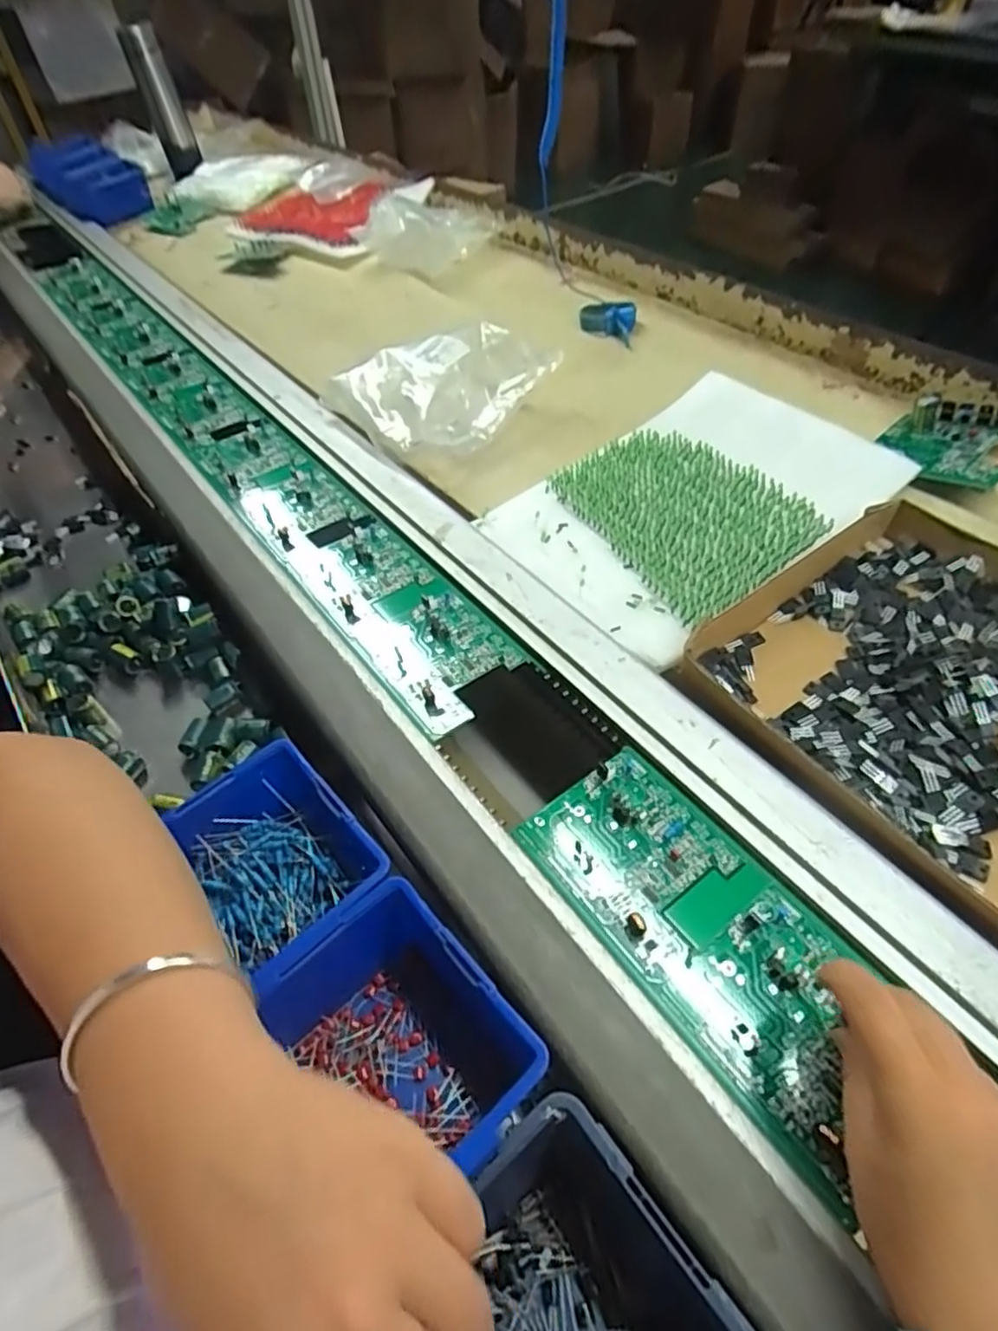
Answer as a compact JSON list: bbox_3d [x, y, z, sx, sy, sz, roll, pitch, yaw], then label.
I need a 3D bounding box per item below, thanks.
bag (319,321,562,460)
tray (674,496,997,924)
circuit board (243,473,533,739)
[{"bbox_3d":[-0.048,-0.260,0.634,0.199,0.071,0.119,-23,52,-11],"label":"bag"},{"bbox_3d":[0.300,0.035,0.388,0.247,0.040,0.315,-31,52,-20],"label":"tray"},{"bbox_3d":[-0.109,-0.071,0.524,0.089,0.012,0.329,-32,52,-21],"label":"circuit board"}]

